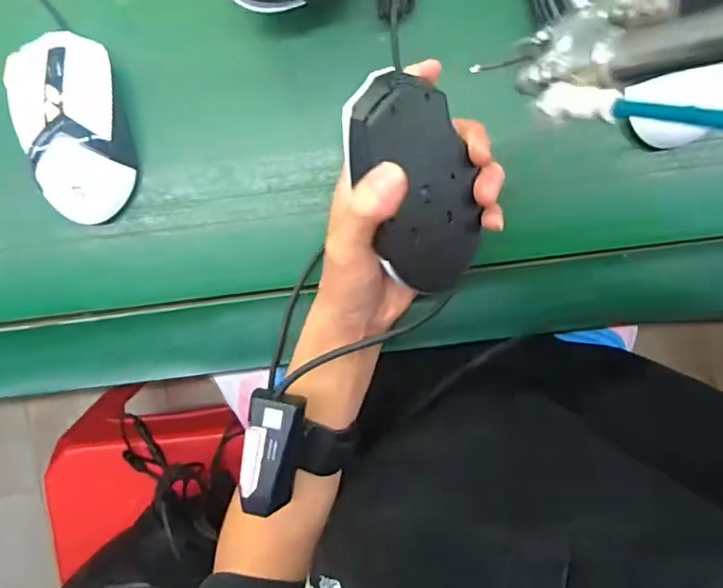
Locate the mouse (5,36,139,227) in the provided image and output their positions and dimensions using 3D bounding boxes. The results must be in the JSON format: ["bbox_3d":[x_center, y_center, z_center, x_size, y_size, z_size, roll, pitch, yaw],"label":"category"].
[{"bbox_3d":[-0.191,-0.110,0.368,0.060,0.049,0.120,-11,96,-1],"label":"mouse"}]

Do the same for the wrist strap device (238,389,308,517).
[{"bbox_3d":[-0.056,0.094,0.334,0.031,0.016,0.069,6,93,-3],"label":"wrist strap device"}]

